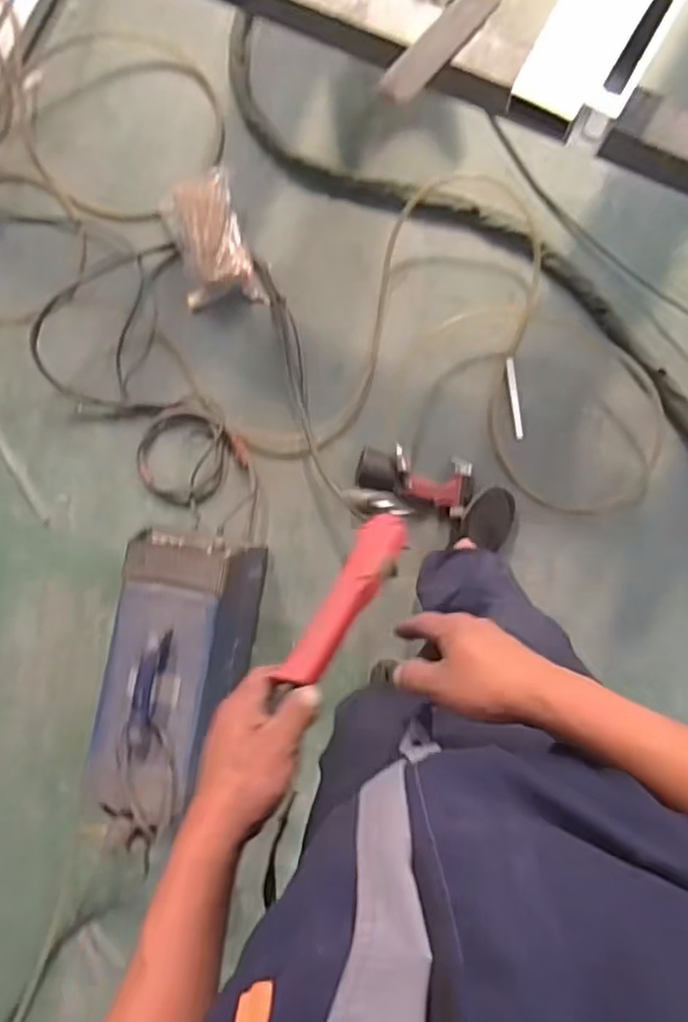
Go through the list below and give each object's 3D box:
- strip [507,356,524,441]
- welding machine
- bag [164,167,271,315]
[{"bbox_3d":[0.372,-0.245,1.459,0.016,0.011,0.175,-7,86,3],"label":"strip"},{"bbox_3d":[-0.311,0.312,1.255,0.213,0.313,0.532,11,89,4],"label":"welding machine"},{"bbox_3d":[-0.301,-0.596,1.484,0.162,0.055,0.304,-18,85,2],"label":"bag"}]

